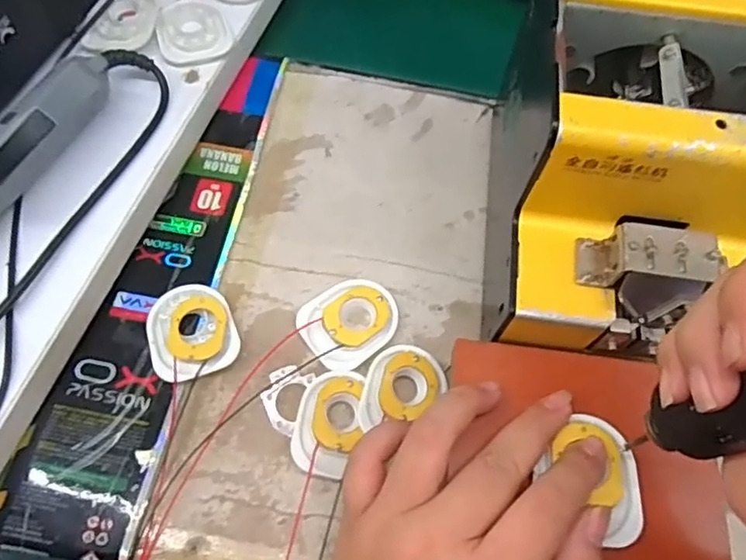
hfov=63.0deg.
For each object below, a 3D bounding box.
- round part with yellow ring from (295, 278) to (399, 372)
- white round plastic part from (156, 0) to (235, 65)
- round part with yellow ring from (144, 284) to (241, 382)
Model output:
[{"bbox_3d":[-0.013,0.024,0.366,0.057,0.009,0.049,-37,72,-19],"label":"round part with yellow ring"},{"bbox_3d":[-0.123,-0.171,0.419,0.048,0.006,0.049,-14,76,-14],"label":"white round plastic part"},{"bbox_3d":[-0.106,0.028,0.356,0.048,0.010,0.058,-18,67,-11],"label":"round part with yellow ring"}]

